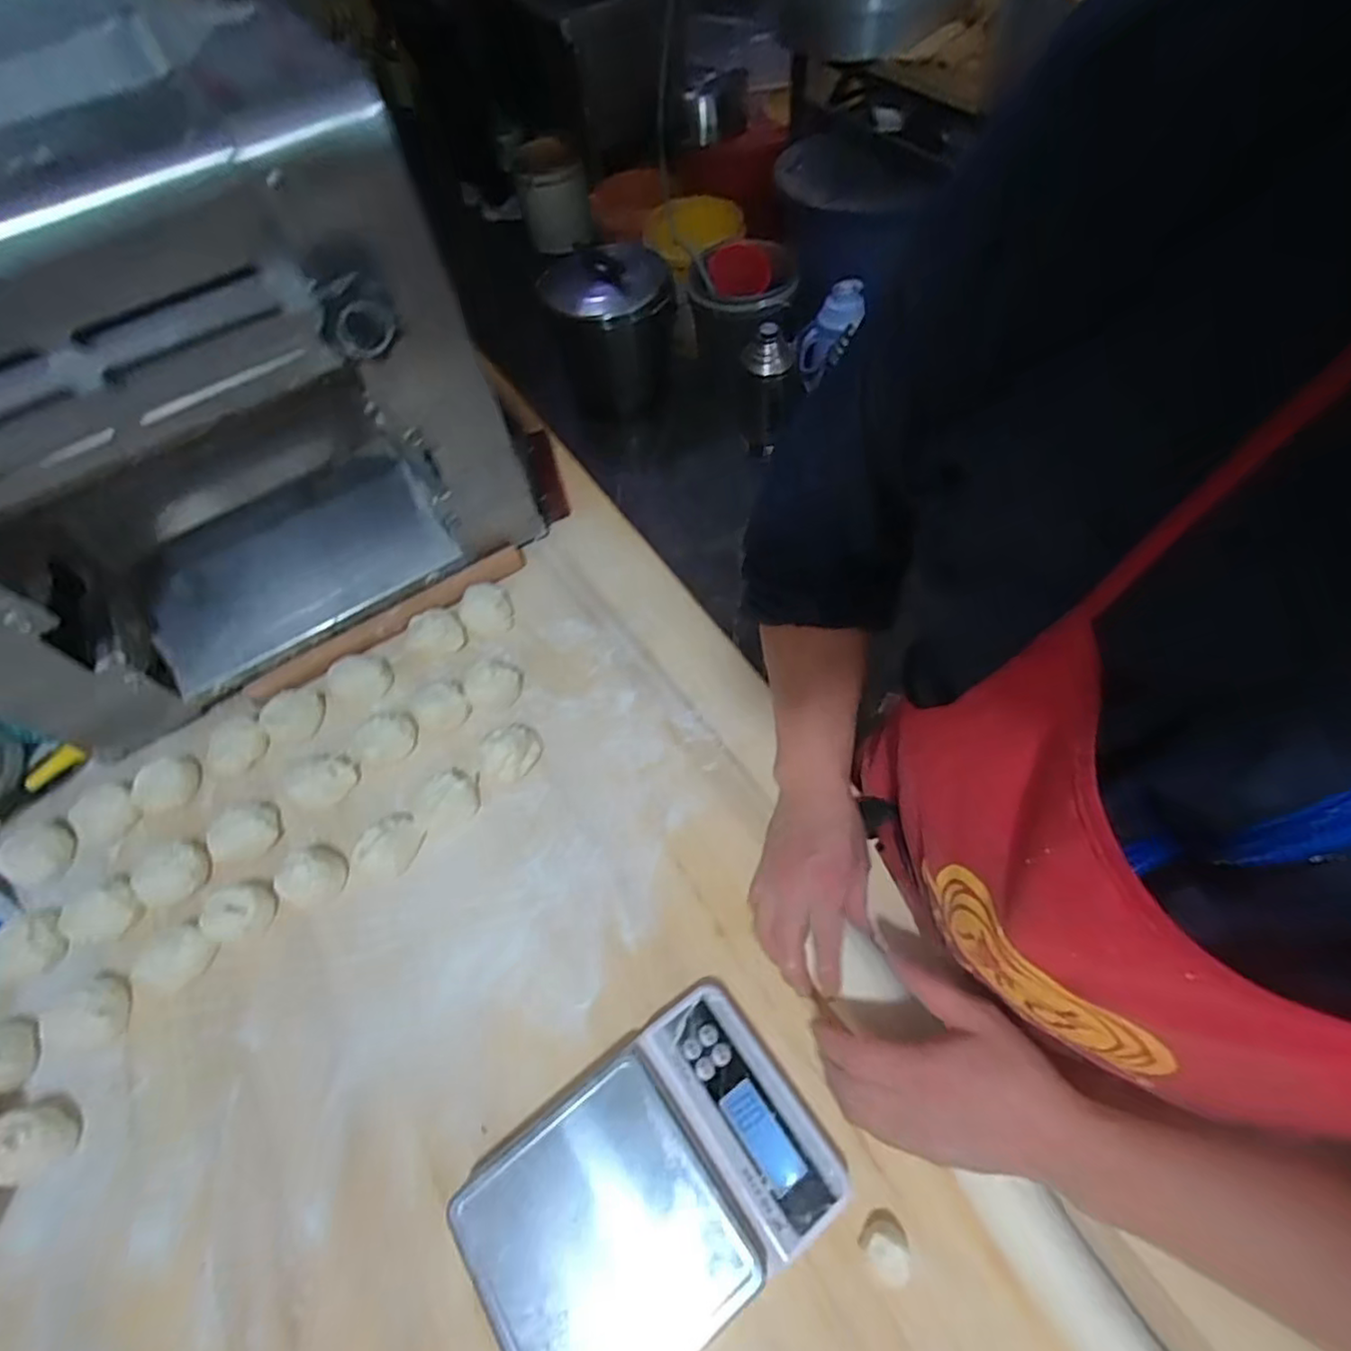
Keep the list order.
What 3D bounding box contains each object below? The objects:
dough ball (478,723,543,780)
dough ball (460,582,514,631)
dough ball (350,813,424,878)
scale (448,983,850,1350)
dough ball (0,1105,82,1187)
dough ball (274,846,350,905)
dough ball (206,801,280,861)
[{"bbox_3d":[-0.154,0.066,0.590,0.054,0.035,0.051,-2,57,3],"label":"dough ball"},{"bbox_3d":[-0.200,-0.070,0.675,0.053,0.024,0.052,-2,57,3],"label":"dough ball"},{"bbox_3d":[-0.246,0.145,0.547,0.045,0.023,0.059,19,61,16],"label":"dough ball"},{"bbox_3d":[-0.016,0.334,0.414,0.218,0.040,0.148,-33,61,-16],"label":"scale"},{"bbox_3d":[-0.462,0.329,0.454,0.044,0.035,0.047,-35,61,-17],"label":"dough ball"},{"bbox_3d":[-0.307,0.168,0.537,0.054,0.026,0.048,18,61,15],"label":"dough ball"},{"bbox_3d":[-0.383,0.139,0.568,0.052,0.029,0.044,-31,60,-14],"label":"dough ball"}]

